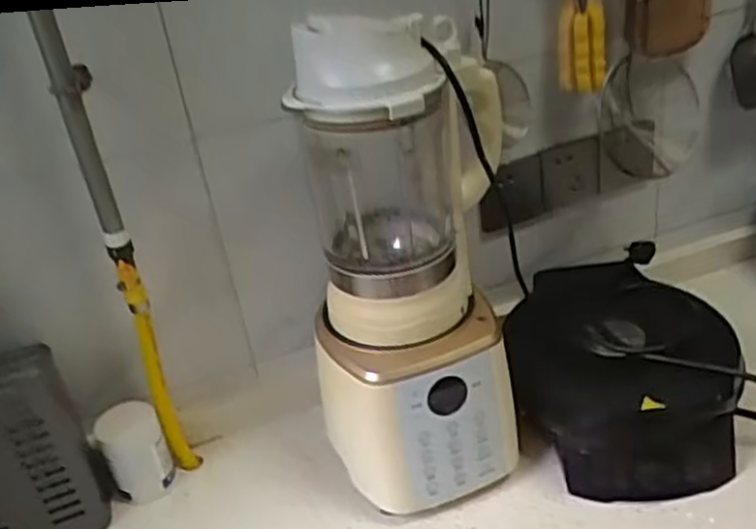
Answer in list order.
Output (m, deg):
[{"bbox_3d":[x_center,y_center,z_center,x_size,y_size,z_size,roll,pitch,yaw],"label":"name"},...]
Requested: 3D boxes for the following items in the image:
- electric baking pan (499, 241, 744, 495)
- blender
[{"bbox_3d":[0.287,0.116,0.903,0.214,0.140,0.294,-4,30,5],"label":"electric baking pan"},{"bbox_3d":[0.034,-0.005,0.766,0.209,0.475,0.181,-10,30,-3],"label":"blender"}]

